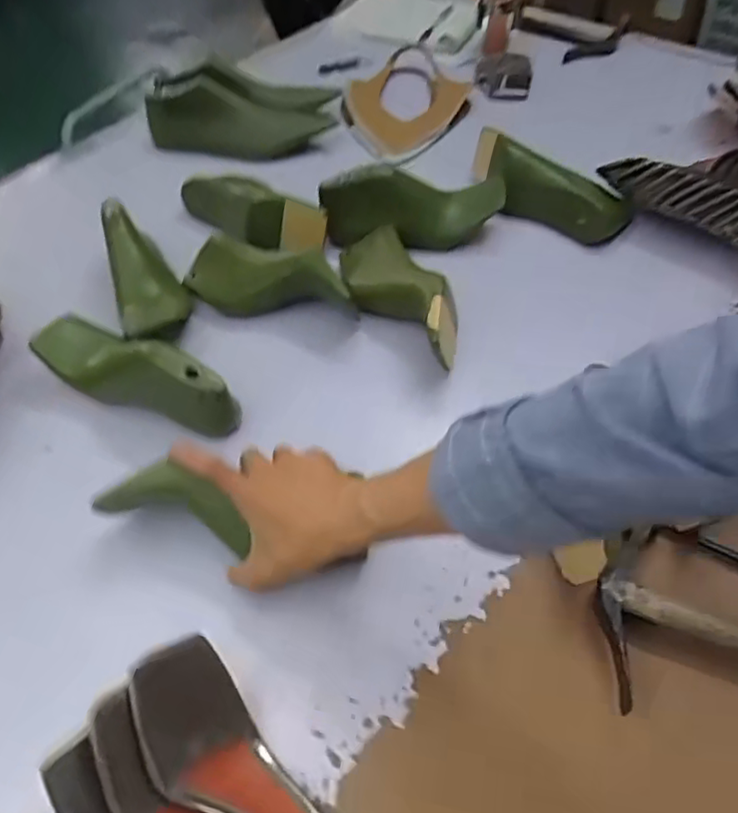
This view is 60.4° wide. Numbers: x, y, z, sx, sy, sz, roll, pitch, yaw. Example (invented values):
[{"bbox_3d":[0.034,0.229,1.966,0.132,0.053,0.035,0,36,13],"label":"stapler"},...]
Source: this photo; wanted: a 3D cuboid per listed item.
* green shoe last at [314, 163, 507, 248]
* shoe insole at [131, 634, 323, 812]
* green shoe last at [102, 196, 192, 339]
[{"bbox_3d":[0.054,-0.232,0.754,0.214,0.106,0.063,-1,51,2],"label":"green shoe last"},{"bbox_3d":[-0.068,0.244,0.392,0.216,0.052,0.067,43,64,14],"label":"shoe insole"},{"bbox_3d":[-0.248,-0.144,0.699,0.074,0.066,0.157,-21,82,-13],"label":"green shoe last"}]

